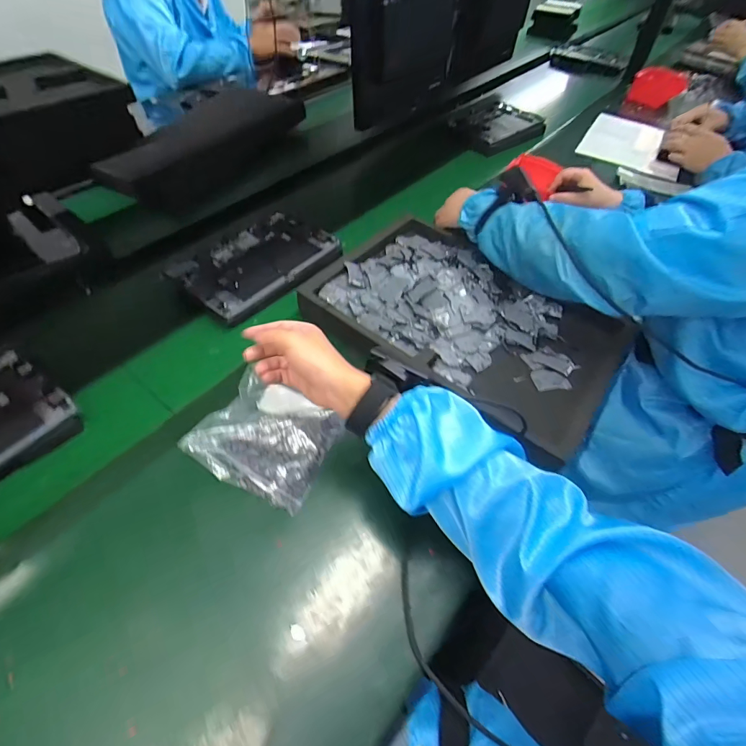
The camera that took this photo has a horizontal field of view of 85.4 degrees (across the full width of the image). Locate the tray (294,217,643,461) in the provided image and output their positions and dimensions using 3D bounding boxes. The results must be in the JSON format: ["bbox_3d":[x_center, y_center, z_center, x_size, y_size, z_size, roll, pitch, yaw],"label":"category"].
[{"bbox_3d":[0.142,-0.077,0.619,0.430,0.080,0.304,33,57,22],"label":"tray"}]

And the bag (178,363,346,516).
[{"bbox_3d":[-0.126,0.070,0.481,0.151,0.036,0.130,21,54,14],"label":"bag"}]

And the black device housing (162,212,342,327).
[{"bbox_3d":[-0.181,-0.185,0.675,0.187,0.023,0.252,36,59,24],"label":"black device housing"}]

